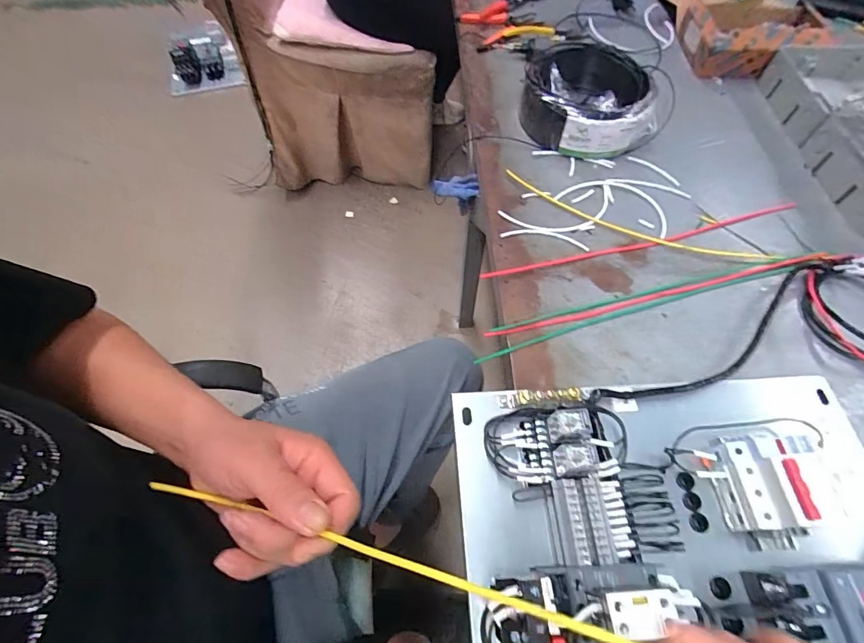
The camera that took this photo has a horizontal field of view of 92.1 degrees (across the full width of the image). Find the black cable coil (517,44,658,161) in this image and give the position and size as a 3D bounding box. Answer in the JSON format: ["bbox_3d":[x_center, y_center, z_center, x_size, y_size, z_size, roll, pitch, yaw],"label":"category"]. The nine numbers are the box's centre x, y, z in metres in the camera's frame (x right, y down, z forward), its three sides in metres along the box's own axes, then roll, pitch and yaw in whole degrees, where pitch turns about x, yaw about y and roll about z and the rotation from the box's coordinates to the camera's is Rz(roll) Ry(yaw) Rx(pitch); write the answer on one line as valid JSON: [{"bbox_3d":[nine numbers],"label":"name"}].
[{"bbox_3d":[0.235,-0.353,0.650,0.187,0.065,0.212,-9,62,-5],"label":"black cable coil"}]

